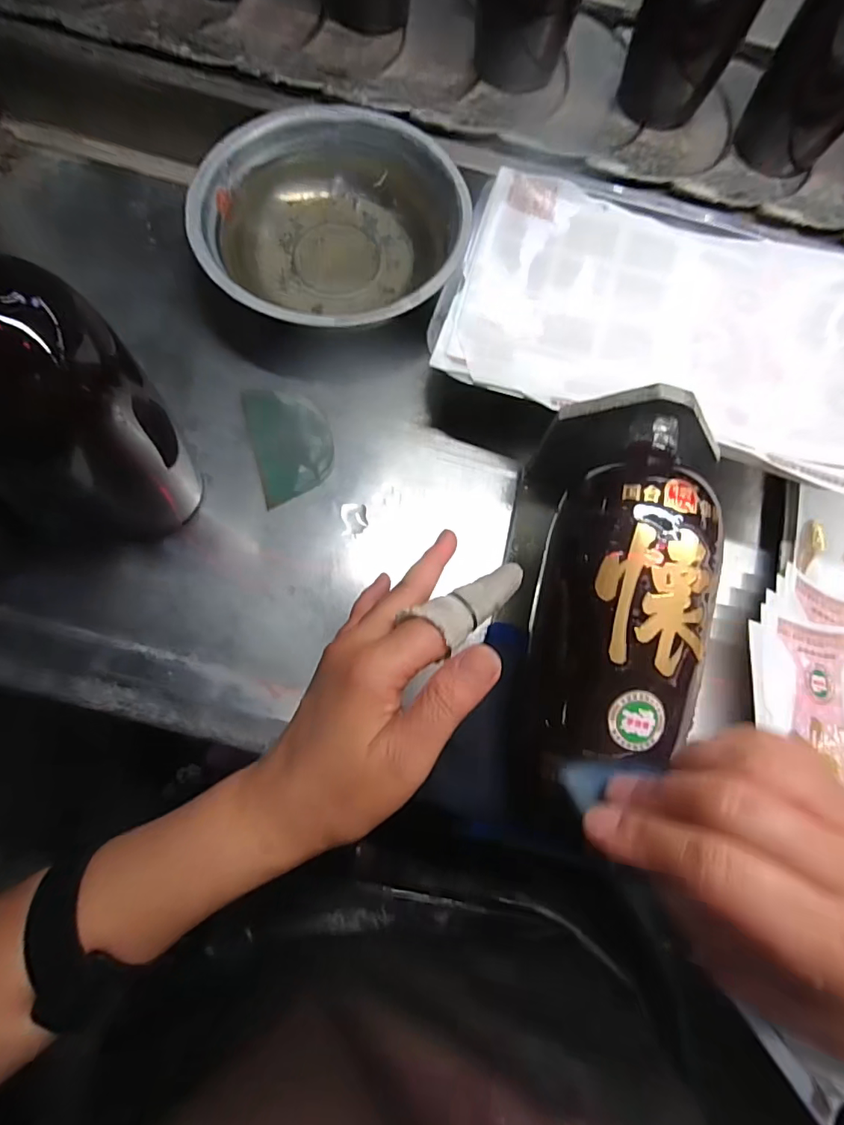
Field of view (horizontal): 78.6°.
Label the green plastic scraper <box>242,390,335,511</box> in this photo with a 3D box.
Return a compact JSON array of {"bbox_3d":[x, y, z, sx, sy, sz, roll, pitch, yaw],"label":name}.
[{"bbox_3d":[-0.099,-0.093,0.388,0.057,0.004,0.094,-17,75,-4],"label":"green plastic scraper"}]

